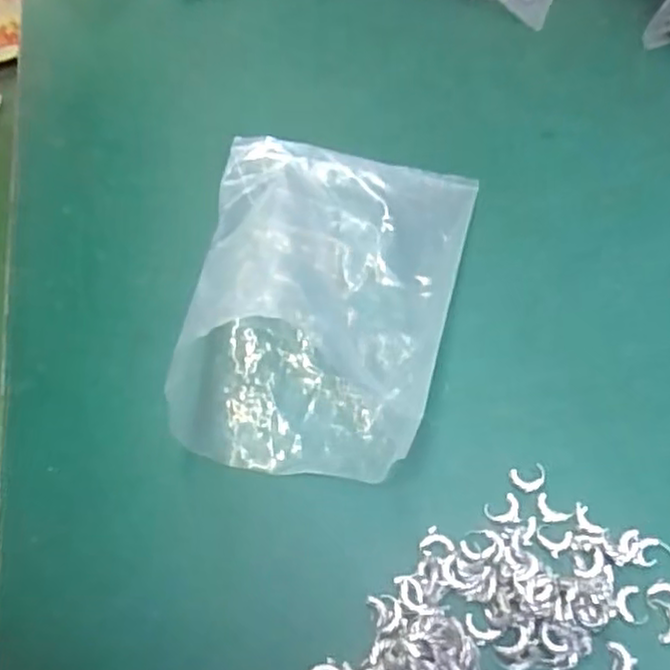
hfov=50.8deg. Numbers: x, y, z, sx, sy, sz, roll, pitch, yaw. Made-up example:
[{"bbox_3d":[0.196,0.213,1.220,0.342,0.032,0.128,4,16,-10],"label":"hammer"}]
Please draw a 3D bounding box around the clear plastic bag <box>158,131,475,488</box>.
[{"bbox_3d":[-0.007,-0.020,0.360,0.129,0.015,0.189,9,60,7],"label":"clear plastic bag"}]

